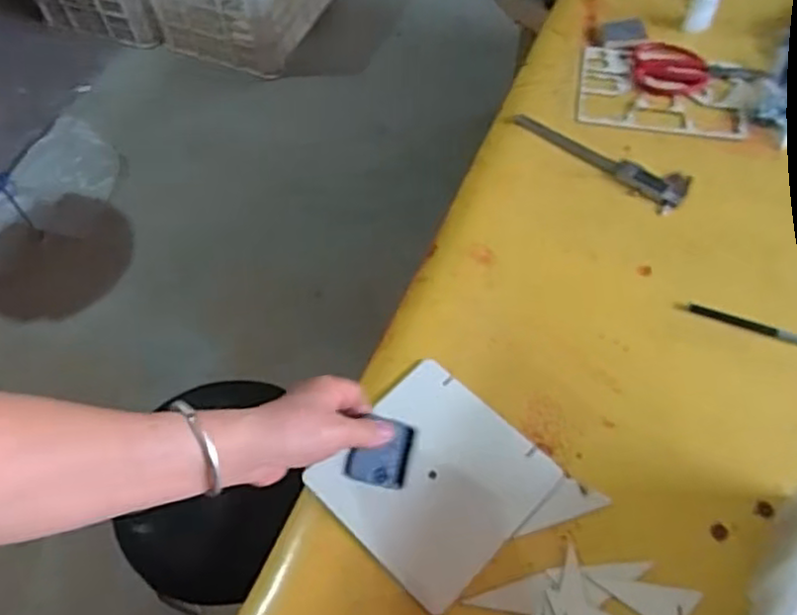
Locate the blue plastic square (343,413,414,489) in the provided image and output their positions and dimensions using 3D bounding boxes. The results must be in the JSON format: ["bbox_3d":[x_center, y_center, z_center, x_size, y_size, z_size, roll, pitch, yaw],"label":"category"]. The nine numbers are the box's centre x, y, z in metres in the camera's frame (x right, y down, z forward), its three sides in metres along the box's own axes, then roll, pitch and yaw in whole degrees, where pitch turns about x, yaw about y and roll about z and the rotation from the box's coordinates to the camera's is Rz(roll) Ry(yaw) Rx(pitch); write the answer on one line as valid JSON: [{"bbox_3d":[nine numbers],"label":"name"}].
[{"bbox_3d":[-0.013,0.121,0.585,0.008,0.059,0.055,-4,66,53],"label":"blue plastic square"}]

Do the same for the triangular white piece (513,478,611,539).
[{"bbox_3d":[0.145,0.179,0.639,0.091,0.004,0.035,-18,60,-8],"label":"triangular white piece"}]

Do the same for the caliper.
[{"bbox_3d":[0.250,-0.189,0.860,0.227,0.009,0.059,34,66,20],"label":"caliper"}]

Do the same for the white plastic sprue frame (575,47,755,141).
[{"bbox_3d":[0.350,-0.285,0.920,0.217,0.009,0.136,8,67,8],"label":"white plastic sprue frame"}]

